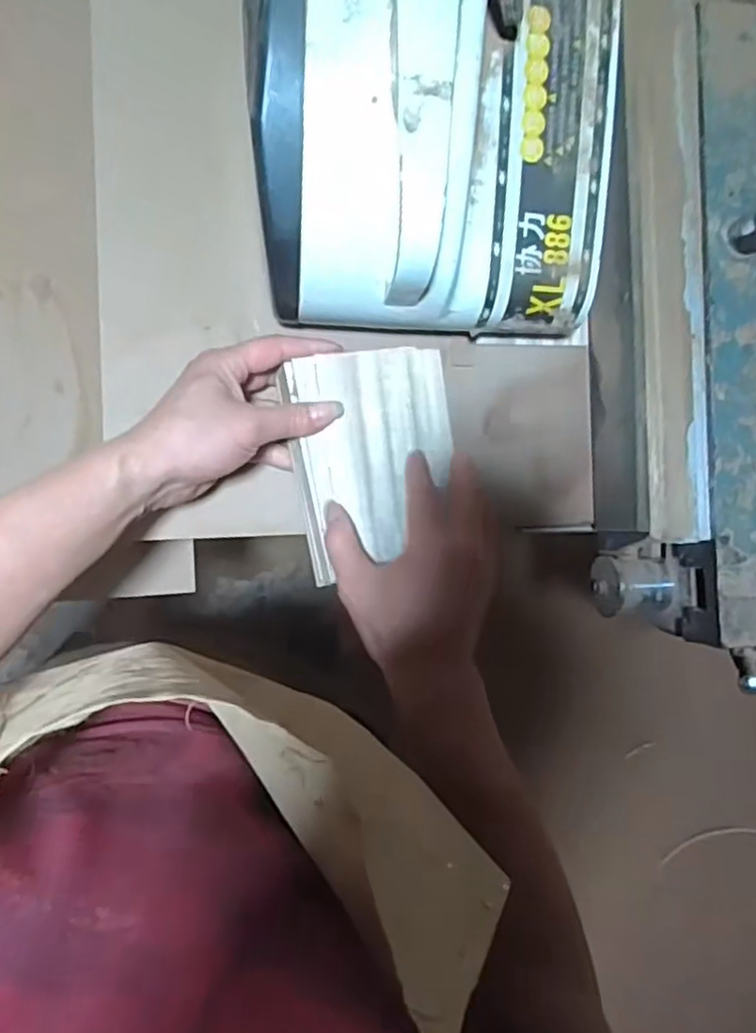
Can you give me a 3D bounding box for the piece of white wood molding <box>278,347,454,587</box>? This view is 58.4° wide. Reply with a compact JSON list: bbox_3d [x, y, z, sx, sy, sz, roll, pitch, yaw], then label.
[{"bbox_3d":[0.000,-0.043,0.489,0.119,0.018,0.152,-10,90,-8],"label":"piece of white wood molding"}]

